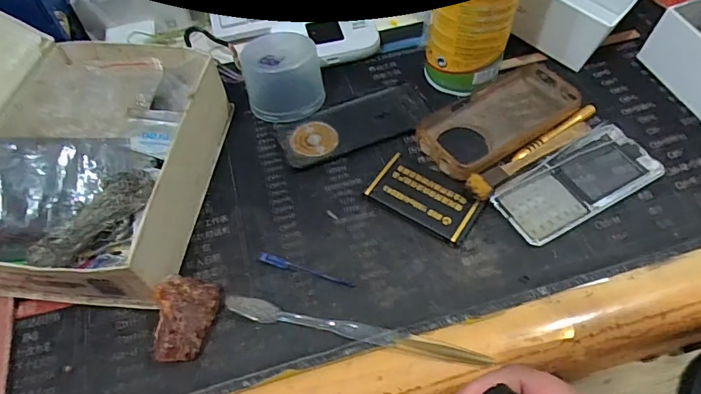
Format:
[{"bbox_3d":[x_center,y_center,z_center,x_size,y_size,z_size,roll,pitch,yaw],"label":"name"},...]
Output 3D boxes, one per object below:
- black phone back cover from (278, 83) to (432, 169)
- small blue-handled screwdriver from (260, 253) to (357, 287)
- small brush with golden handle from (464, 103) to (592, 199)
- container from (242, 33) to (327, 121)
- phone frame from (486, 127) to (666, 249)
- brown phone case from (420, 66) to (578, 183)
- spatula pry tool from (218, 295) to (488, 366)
[{"bbox_3d":[0.005,-0.061,0.392,0.125,0.006,0.053,-20,58,-10],"label":"black phone back cover"},{"bbox_3d":[-0.030,0.049,0.317,0.067,0.006,0.007,13,58,10],"label":"small blue-handled screwdriver"},{"bbox_3d":[0.142,-0.036,0.358,0.137,0.018,0.019,-32,61,-17],"label":"small brush with golden handle"},{"bbox_3d":[-0.054,-0.098,0.383,0.062,0.051,0.058,-1,57,2],"label":"container"},{"bbox_3d":[0.169,-0.011,0.350,0.128,0.007,0.053,-28,60,-15],"label":"phone frame"},{"bbox_3d":[0.120,-0.066,0.380,0.139,0.014,0.067,-34,62,-18],"label":"brown phone case"},{"bbox_3d":[0.002,0.084,0.294,0.165,0.006,0.013,10,58,9],"label":"spatula pry tool"}]

